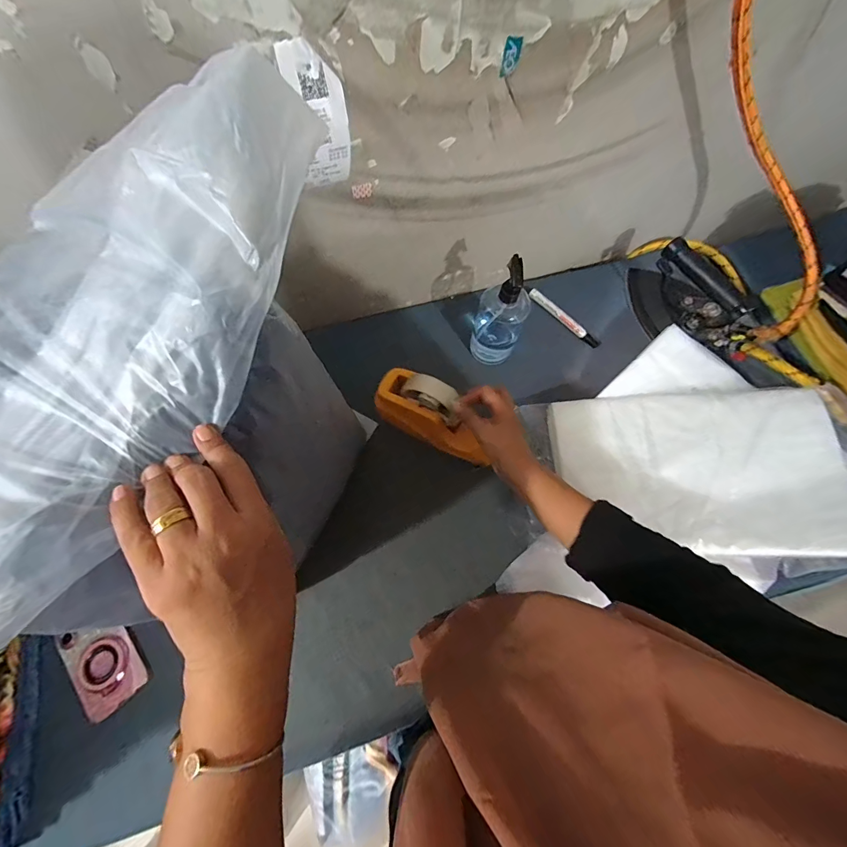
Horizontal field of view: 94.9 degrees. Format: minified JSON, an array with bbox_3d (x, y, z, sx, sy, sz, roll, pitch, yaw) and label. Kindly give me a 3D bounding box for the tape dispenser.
[{"bbox_3d":[0.016,-0.018,0.556,0.178,0.089,0.065,28,71,11],"label":"tape dispenser"}]

